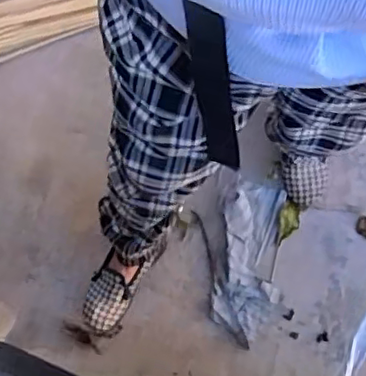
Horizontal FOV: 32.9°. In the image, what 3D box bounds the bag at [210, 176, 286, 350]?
[{"bbox_3d":[0.126,0.135,1.186,0.116,0.019,0.299,8,75,4],"label":"bag"}]

